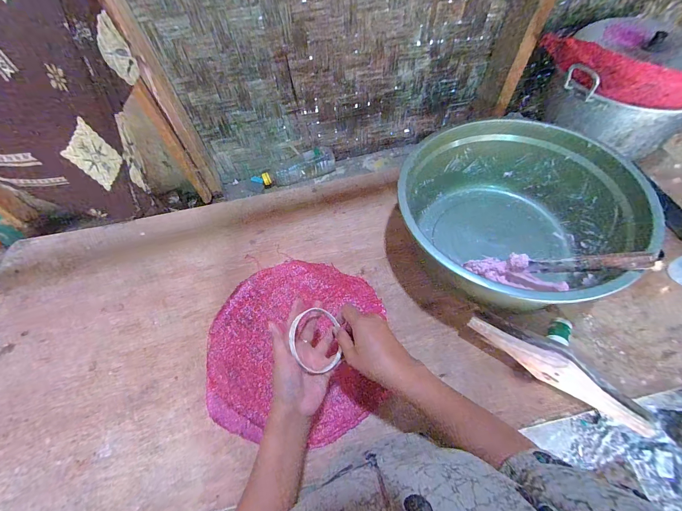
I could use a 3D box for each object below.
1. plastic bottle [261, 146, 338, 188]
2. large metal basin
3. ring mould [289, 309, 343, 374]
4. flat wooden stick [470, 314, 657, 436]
[{"bbox_3d":[-0.129,-0.266,0.920,0.224,0.063,0.063,-17,57,-6],"label":"plastic bottle"},{"bbox_3d":[0.321,-0.089,0.626,0.398,0.182,0.375,-2,56,3],"label":"large metal basin"},{"bbox_3d":[-0.037,0.119,0.438,0.076,0.008,0.088,5,64,-36],"label":"ring mould"},{"bbox_3d":[0.353,0.178,0.500,0.277,0.040,0.054,33,64,23],"label":"flat wooden stick"}]

